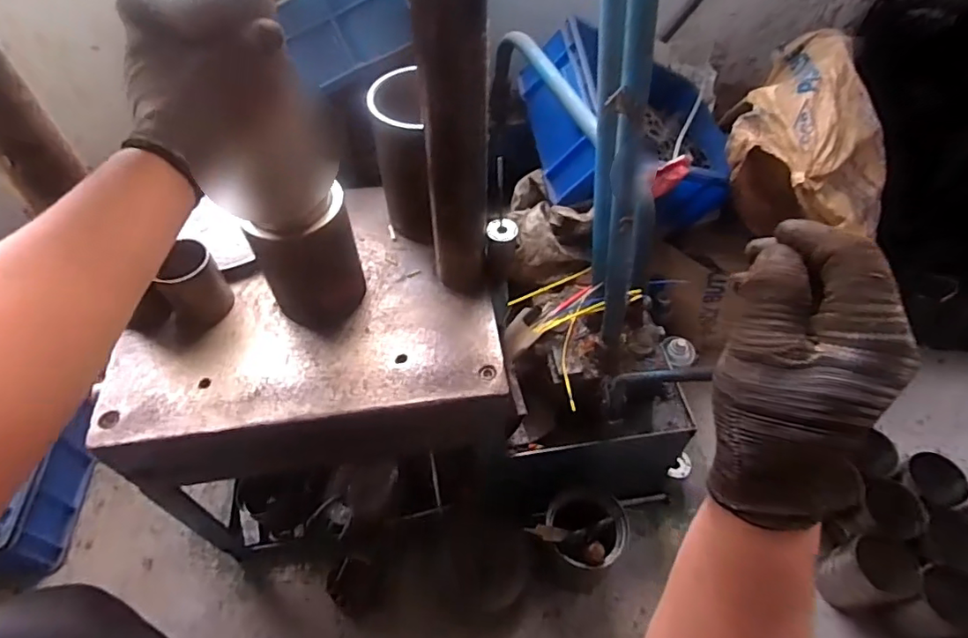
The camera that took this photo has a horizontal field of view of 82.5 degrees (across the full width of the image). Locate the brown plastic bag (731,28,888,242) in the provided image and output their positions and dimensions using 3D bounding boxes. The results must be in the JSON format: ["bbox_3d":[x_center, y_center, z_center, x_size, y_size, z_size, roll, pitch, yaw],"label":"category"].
[{"bbox_3d":[0.577,-0.328,0.941,0.255,0.149,0.378,25,57,18],"label":"brown plastic bag"}]

